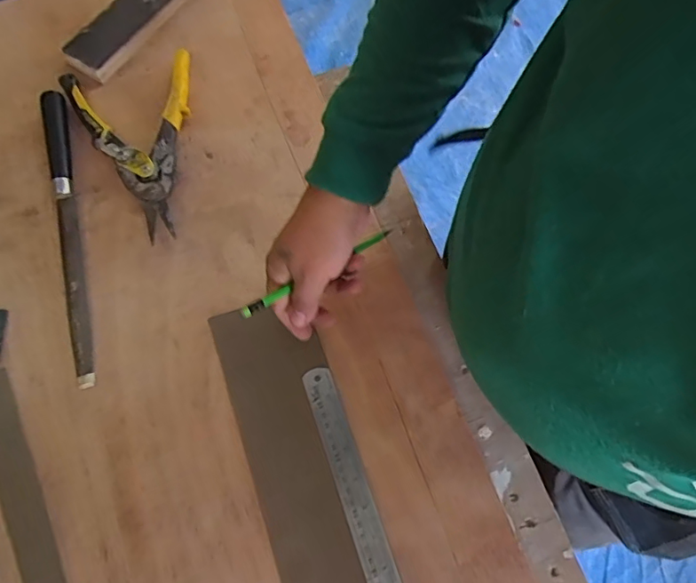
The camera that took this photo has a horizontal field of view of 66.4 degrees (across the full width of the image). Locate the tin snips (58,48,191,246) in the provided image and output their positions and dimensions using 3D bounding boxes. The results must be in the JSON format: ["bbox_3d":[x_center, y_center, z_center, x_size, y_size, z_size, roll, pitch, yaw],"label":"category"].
[{"bbox_3d":[-0.224,-0.158,0.577,0.136,0.026,0.216,-15,72,-7],"label":"tin snips"}]

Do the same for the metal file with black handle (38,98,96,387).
[{"bbox_3d":[-0.290,-0.067,0.549,0.023,0.014,0.331,-14,72,-6],"label":"metal file with black handle"}]

